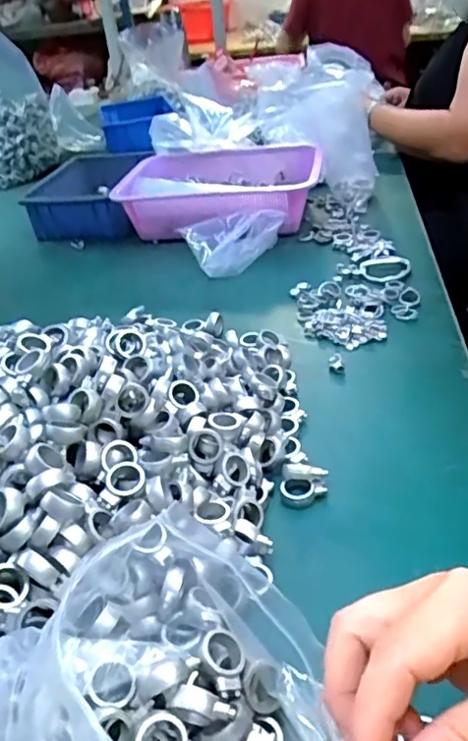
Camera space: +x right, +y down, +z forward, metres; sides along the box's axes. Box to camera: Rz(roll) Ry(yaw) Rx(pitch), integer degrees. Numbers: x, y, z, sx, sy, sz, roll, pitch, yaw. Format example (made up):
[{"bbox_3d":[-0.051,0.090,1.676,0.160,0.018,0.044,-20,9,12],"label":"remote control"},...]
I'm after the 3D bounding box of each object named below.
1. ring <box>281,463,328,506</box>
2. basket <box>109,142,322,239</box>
[{"bbox_3d":[0.052,0.085,0.445,0.034,0.015,0.028,1,34,9],"label":"ring"},{"bbox_3d":[-0.029,-0.281,0.946,0.324,0.087,0.244,4,34,14],"label":"basket"}]

